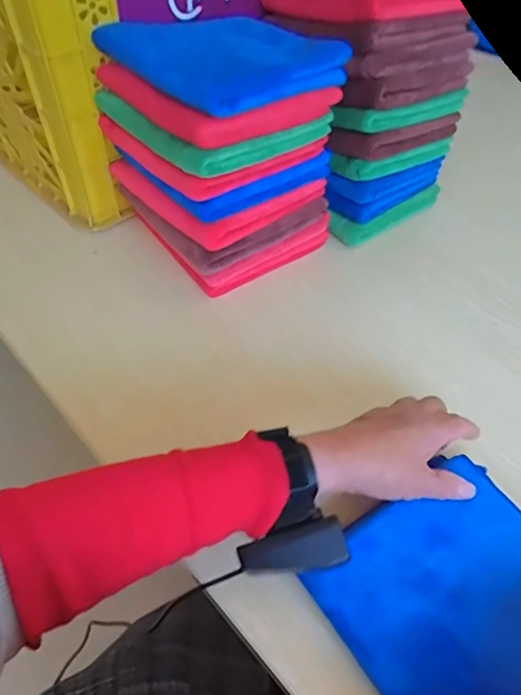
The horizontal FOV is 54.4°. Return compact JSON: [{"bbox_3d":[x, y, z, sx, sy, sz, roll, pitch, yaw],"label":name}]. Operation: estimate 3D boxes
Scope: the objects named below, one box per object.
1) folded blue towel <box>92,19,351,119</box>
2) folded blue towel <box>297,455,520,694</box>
[{"bbox_3d":[-0.035,-0.276,0.470,0.165,0.024,0.172,-33,60,-26],"label":"folded blue towel"},{"bbox_3d":[0.143,0.178,0.350,0.164,0.018,0.161,-29,58,-23],"label":"folded blue towel"}]

